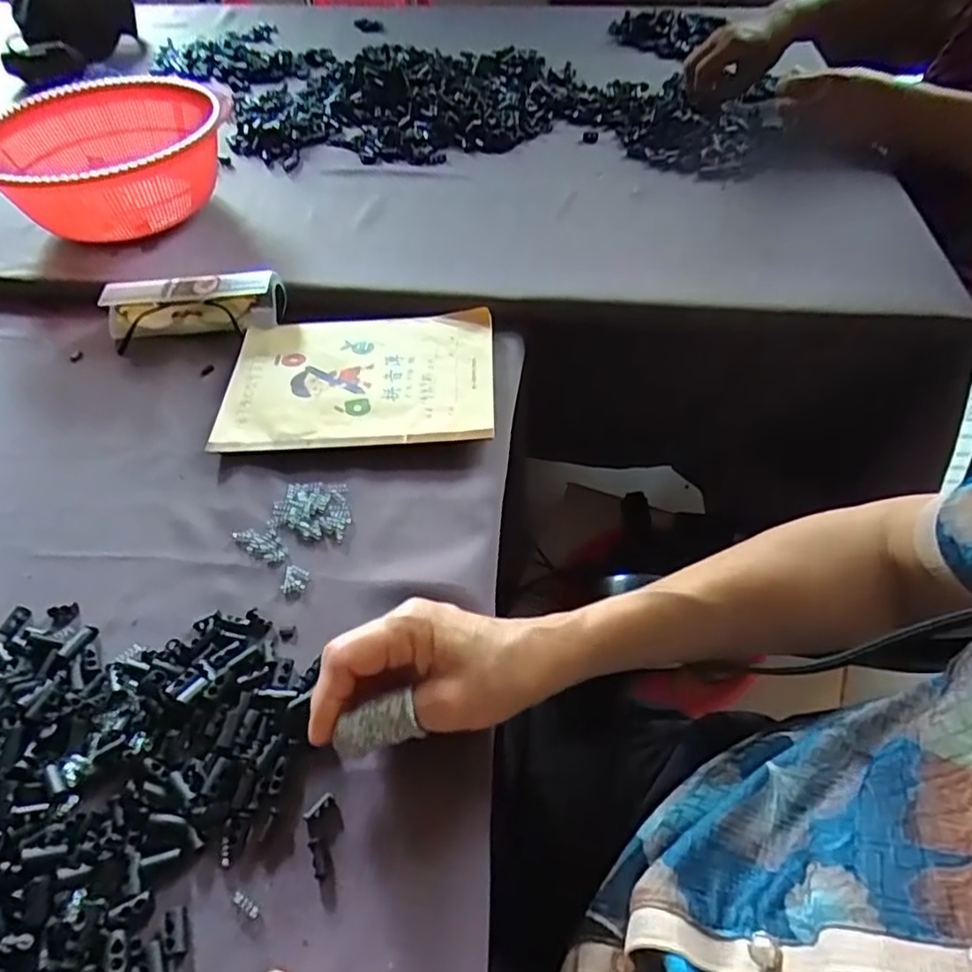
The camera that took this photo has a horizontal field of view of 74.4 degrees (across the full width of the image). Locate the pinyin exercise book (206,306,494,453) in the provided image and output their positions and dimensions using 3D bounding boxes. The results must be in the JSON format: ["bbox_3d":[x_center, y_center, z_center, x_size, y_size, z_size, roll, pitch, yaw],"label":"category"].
[{"bbox_3d":[-0.099,-0.083,0.503,0.205,0.017,0.140,-2,51,2],"label":"pinyin exercise book"}]

